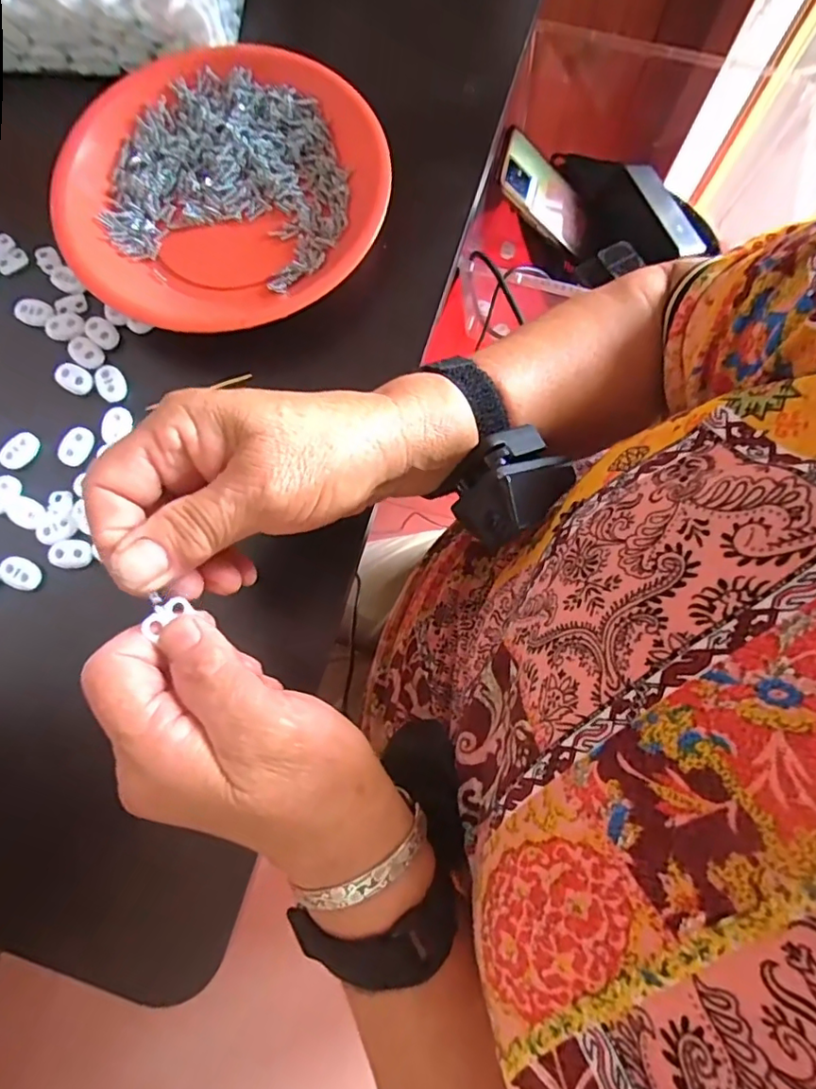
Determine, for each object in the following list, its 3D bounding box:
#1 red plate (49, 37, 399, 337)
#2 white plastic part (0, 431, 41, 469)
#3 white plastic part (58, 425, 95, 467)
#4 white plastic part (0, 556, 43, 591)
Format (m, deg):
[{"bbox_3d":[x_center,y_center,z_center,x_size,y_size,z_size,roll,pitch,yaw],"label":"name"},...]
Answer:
[{"bbox_3d":[-0.113,-0.211,0.333,0.186,0.029,0.172,0,77,1],"label":"red plate"},{"bbox_3d":[-0.221,-0.053,0.315,0.016,0.004,0.023,30,79,7],"label":"white plastic part"},{"bbox_3d":[-0.188,-0.056,0.315,0.015,0.004,0.023,25,78,6],"label":"white plastic part"},{"bbox_3d":[-0.209,0.015,0.300,0.022,0.004,0.016,21,78,6],"label":"white plastic part"}]

